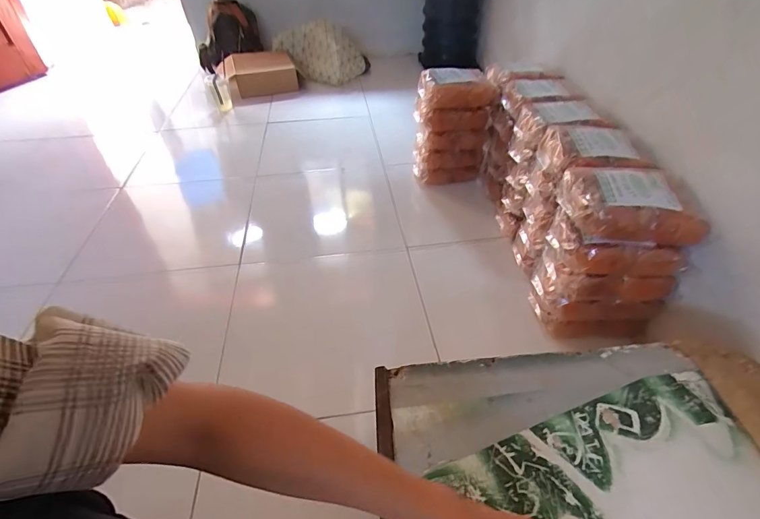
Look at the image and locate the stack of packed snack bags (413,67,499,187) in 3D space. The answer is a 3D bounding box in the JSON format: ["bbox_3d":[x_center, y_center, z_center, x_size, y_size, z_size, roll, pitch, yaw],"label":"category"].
[{"bbox_3d":[0.195,-0.355,1.077,0.188,0.288,0.113,-10,43,-9],"label":"stack of packed snack bags"}]

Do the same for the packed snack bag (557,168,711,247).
[{"bbox_3d":[0.384,-0.089,0.597,0.182,0.057,0.132,3,43,4],"label":"packed snack bag"}]

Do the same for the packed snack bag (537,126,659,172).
[{"bbox_3d":[0.385,-0.193,0.696,0.167,0.044,0.146,1,43,3],"label":"packed snack bag"}]

